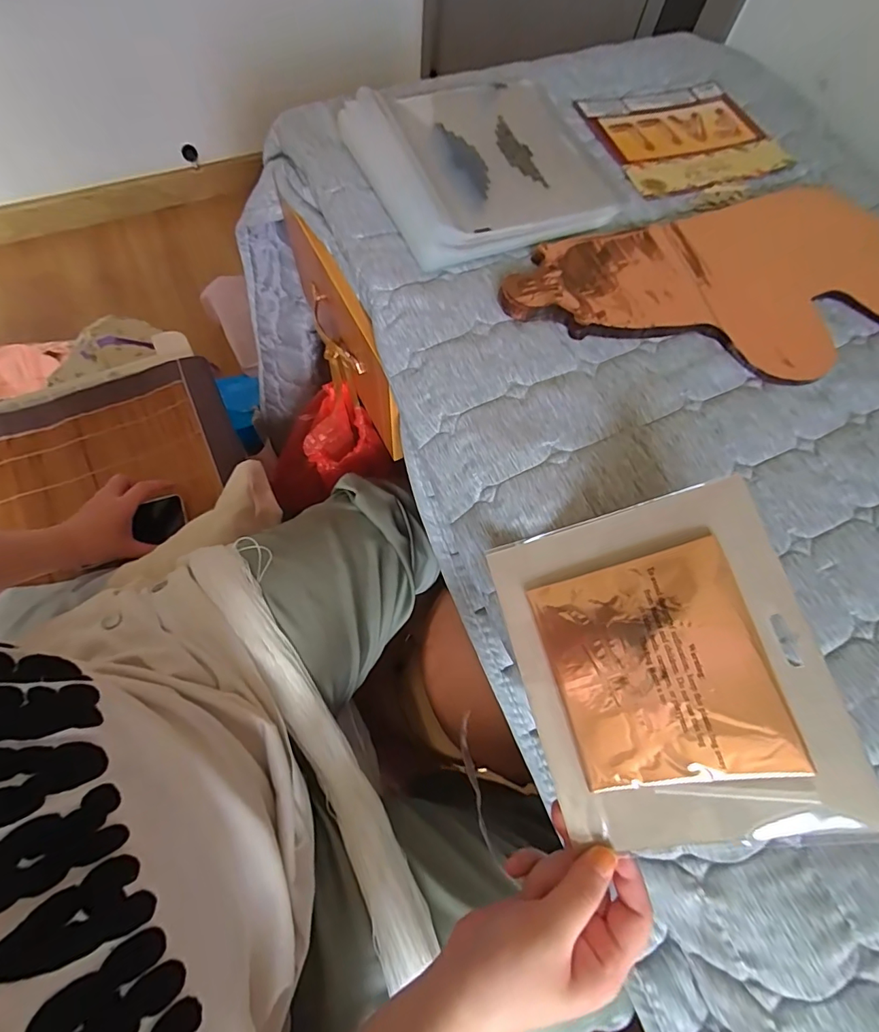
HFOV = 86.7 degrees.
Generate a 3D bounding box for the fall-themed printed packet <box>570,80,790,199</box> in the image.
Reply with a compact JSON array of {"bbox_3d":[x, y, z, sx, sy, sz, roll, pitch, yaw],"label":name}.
[{"bbox_3d":[0.273,-0.428,0.523,0.190,0.005,0.170,-19,70,-11],"label":"fall-themed printed packet"}]

